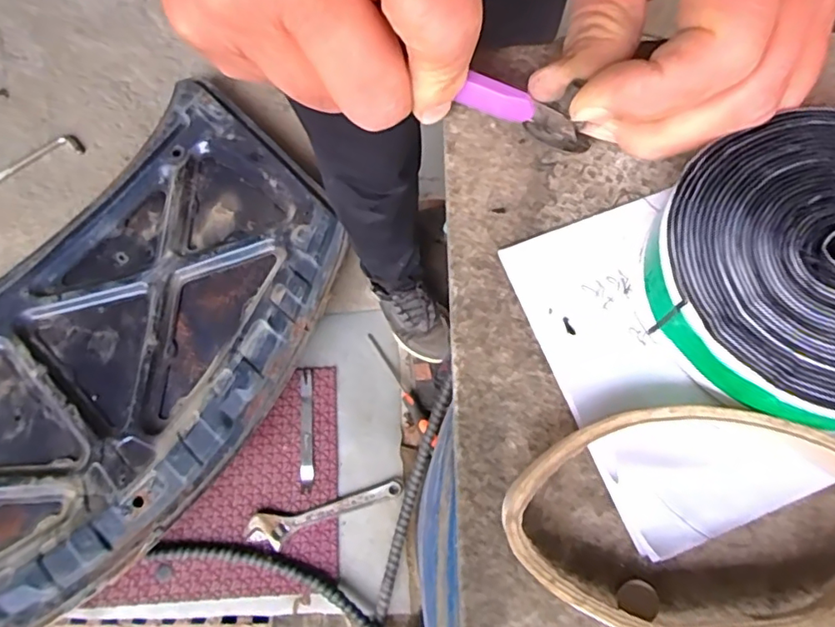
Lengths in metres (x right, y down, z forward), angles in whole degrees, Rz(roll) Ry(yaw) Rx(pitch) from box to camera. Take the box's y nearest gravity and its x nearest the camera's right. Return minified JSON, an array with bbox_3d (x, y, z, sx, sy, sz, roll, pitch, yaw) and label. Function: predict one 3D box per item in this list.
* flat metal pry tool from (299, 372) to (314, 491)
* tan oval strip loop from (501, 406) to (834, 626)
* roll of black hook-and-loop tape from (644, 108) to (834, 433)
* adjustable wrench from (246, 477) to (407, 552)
[{"bbox_3d":[-0.216,0.223,1.105,0.026,0.016,0.229,-4,71,-2],"label":"flat metal pry tool"},{"bbox_3d":[0.078,0.058,0.159,0.106,0.013,0.060,-2,70,-1],"label":"tan oval strip loop"},{"bbox_3d":[0.122,-0.014,0.171,0.095,0.023,0.090,0,70,0],"label":"roll of black hook-and-loop tape"},{"bbox_3d":[-0.167,0.368,1.041,0.288,0.019,0.066,-13,71,-5],"label":"adjustable wrench"}]

